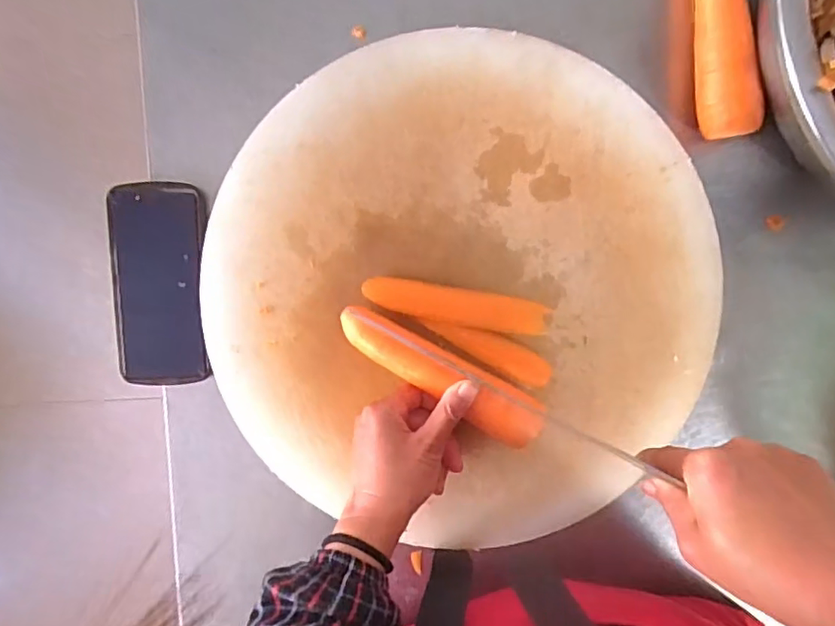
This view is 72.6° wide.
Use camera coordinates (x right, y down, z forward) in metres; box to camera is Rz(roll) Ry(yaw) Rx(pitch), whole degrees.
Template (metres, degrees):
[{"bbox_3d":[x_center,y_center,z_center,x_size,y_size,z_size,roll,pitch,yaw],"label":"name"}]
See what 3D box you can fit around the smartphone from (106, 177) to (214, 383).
[{"bbox_3d":[-0.217,-0.024,0.476,0.077,0.013,0.167,1,94,0],"label":"smartphone"}]

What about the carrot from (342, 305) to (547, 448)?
[{"bbox_3d":[0.017,0.048,0.437,0.169,0.029,0.036,30,92,6],"label":"carrot"}]

